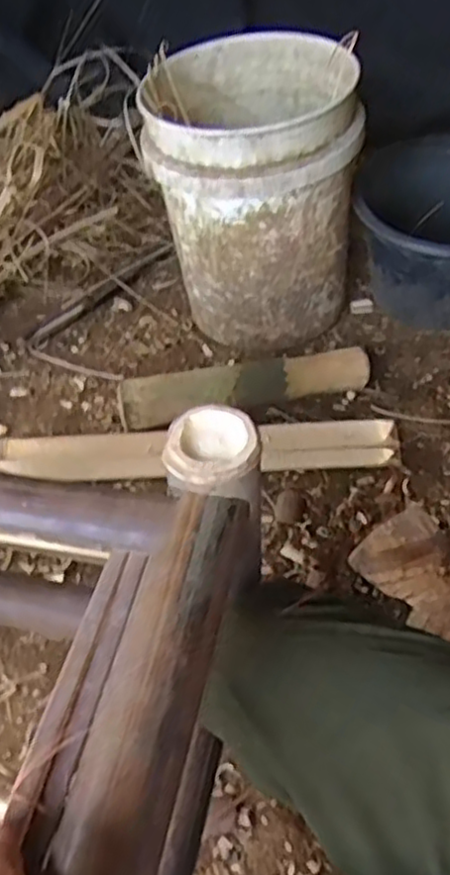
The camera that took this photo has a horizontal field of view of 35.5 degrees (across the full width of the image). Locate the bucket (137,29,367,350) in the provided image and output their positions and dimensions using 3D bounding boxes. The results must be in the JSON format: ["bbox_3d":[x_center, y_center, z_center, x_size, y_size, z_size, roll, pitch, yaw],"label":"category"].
[{"bbox_3d":[0.046,-0.355,1.075,0.294,0.381,0.288,-1,52,2],"label":"bucket"}]

